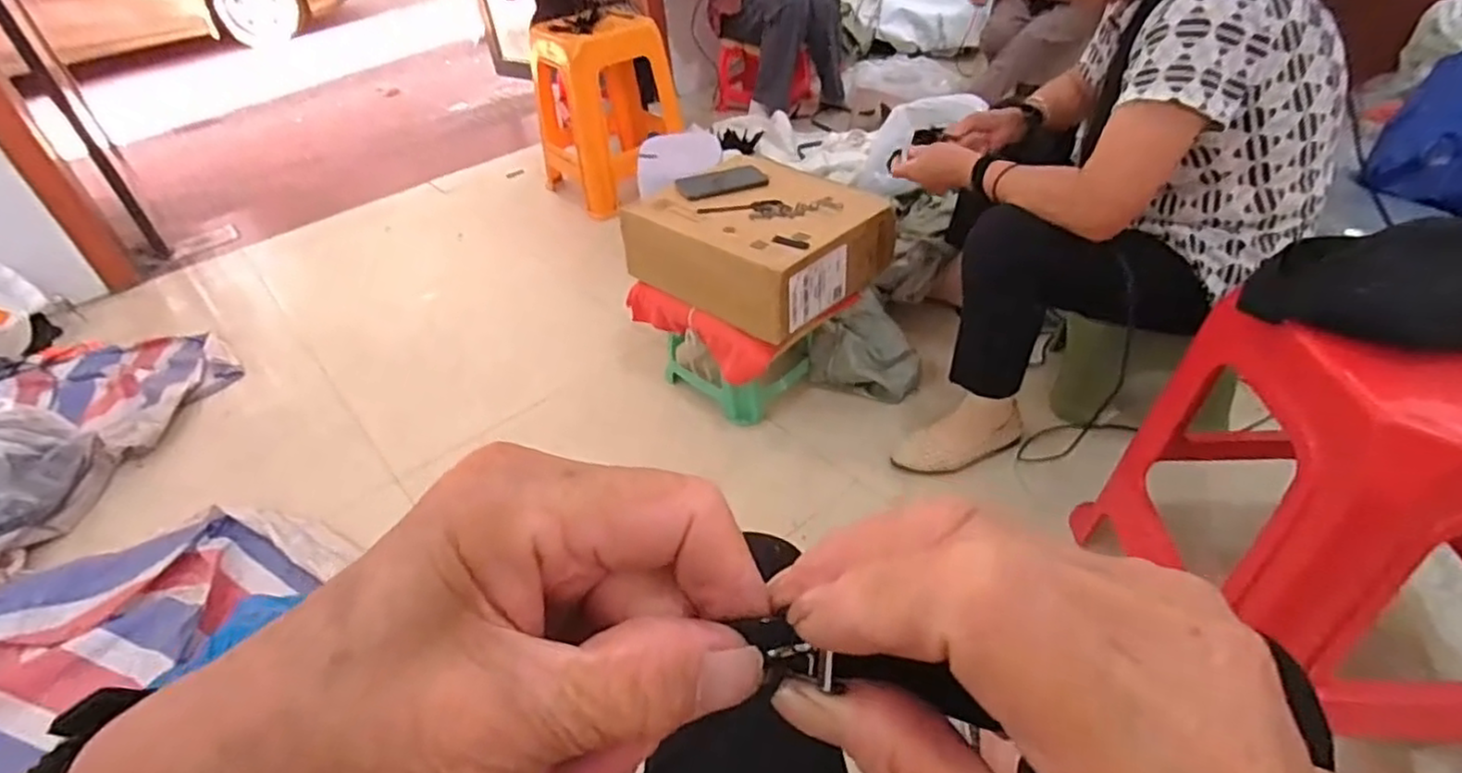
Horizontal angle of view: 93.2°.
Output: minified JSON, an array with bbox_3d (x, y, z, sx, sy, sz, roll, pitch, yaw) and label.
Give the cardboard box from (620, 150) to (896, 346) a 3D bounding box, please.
[{"bbox_3d":[0.055,-0.274,1.274,0.373,0.140,0.364,29,51,35],"label":"cardboard box"}]

